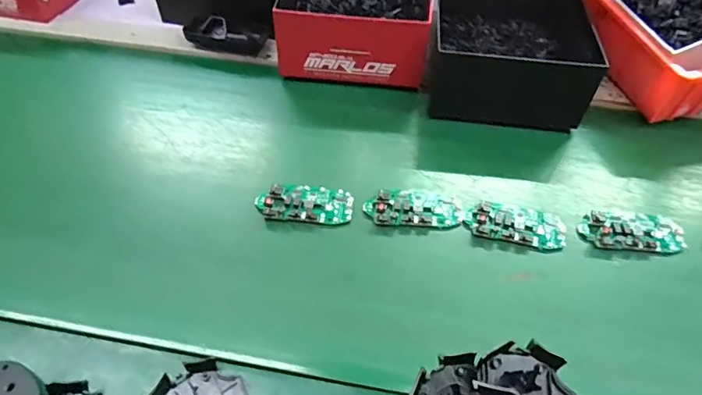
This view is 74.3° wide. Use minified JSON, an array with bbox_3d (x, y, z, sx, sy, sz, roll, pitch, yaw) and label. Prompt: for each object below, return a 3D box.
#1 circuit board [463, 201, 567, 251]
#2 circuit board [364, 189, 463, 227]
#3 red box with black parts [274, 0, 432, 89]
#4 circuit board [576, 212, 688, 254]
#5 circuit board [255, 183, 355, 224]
[{"bbox_3d":[0.165,0.027,0.465,0.095,0.008,0.046,12,51,9],"label":"circuit board"},{"bbox_3d":[0.065,0.009,0.476,0.098,0.016,0.047,-1,51,-2],"label":"circuit board"},{"bbox_3d":[0.006,-0.264,0.645,0.185,0.091,0.246,3,51,1],"label":"red box with black parts"},{"bbox_3d":[0.281,0.032,0.463,0.100,0.010,0.050,7,51,4],"label":"circuit board"},{"bbox_3d":[-0.047,0.007,0.478,0.095,0.017,0.045,4,51,2],"label":"circuit board"}]

